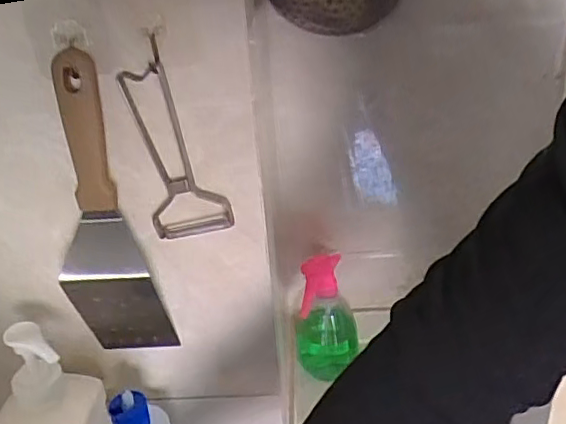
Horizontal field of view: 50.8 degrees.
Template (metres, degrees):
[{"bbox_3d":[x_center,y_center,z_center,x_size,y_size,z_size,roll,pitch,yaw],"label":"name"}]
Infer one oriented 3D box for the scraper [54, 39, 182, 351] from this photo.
[{"bbox_3d":[-0.145,0.014,0.479,0.072,0.271,0.043,-3,28,1],"label":"scraper"}]

